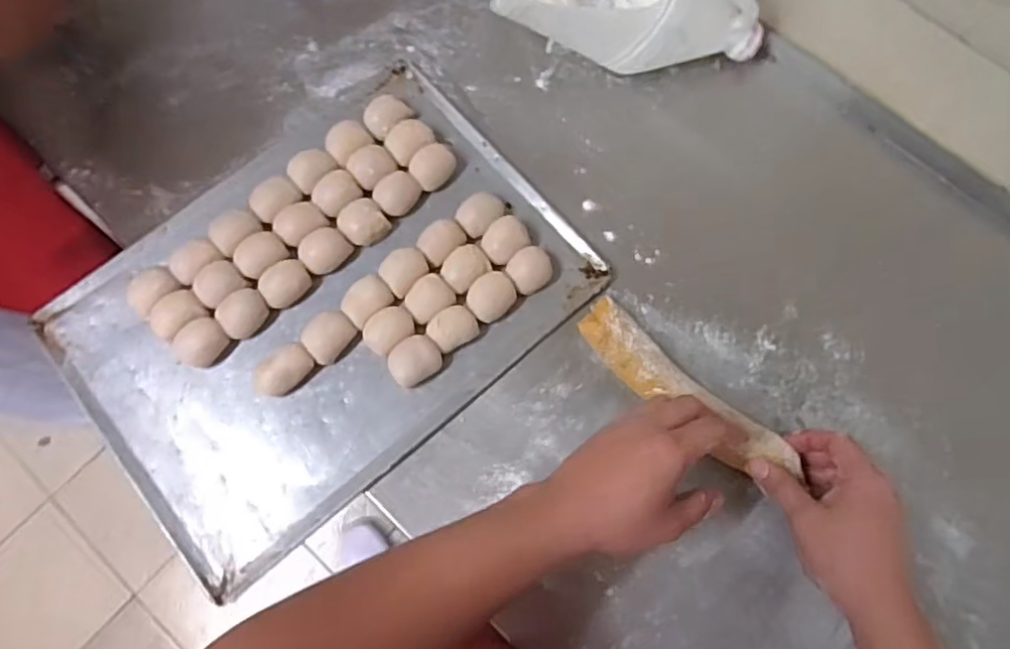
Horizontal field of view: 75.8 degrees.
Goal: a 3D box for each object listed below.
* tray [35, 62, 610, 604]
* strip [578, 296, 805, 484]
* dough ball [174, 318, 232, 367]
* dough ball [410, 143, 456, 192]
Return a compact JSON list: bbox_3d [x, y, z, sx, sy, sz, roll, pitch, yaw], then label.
[{"bbox_3d":[-0.172,-0.027,0.607,0.445,0.026,0.324,-39,77,-11],"label":"tray"},{"bbox_3d":[0.152,0.056,0.568,0.209,0.026,0.048,39,77,19],"label":"strip"},{"bbox_3d":[-0.280,0.016,0.599,0.034,0.026,0.050,43,78,12],"label":"dough ball"},{"bbox_3d":[-0.071,-0.156,0.642,0.043,0.023,0.037,-43,78,-12],"label":"dough ball"}]

